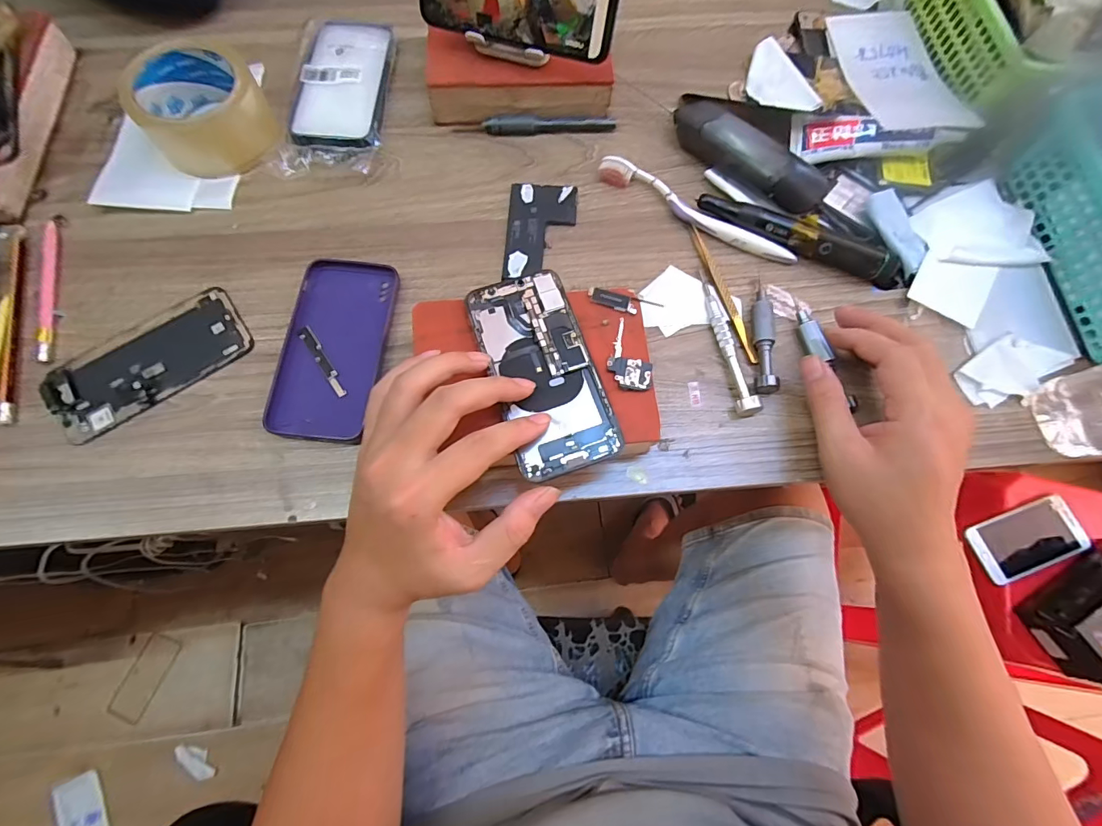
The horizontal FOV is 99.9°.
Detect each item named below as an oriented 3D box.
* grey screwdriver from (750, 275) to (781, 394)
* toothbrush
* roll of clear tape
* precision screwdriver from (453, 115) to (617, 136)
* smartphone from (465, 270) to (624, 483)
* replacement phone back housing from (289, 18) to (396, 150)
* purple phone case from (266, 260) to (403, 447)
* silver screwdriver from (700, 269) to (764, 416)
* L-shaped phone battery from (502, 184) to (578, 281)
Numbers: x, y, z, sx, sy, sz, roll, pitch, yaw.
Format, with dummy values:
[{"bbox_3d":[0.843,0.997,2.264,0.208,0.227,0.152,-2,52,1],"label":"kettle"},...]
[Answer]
[{"bbox_3d":[0.164,-0.062,0.358,0.014,0.015,0.095,5,73,0],"label":"grey screwdriver"},{"bbox_3d":[0.120,-0.169,0.392,0.180,0.013,0.022,33,75,8],"label":"toothbrush"},{"bbox_3d":[-0.290,-0.256,0.389,0.093,0.052,0.090,-1,71,2],"label":"roll of clear tape"},{"bbox_3d":[-0.013,-0.263,0.422,0.144,0.013,0.013,-2,73,-2],"label":"precision screwdriver"},{"bbox_3d":[-0.006,-0.030,0.309,0.068,0.013,0.141,-20,76,-8],"label":"smartphone"},{"bbox_3d":[-0.192,-0.306,0.428,0.082,0.014,0.153,2,73,-1],"label":"replacement phone back housing"},{"bbox_3d":[-0.164,-0.051,0.353,0.071,0.010,0.145,7,73,0],"label":"purple phone case"},{"bbox_3d":[0.133,-0.057,0.356,0.016,0.017,0.121,-11,74,-5],"label":"silver screwdriver"},{"bbox_3d":[-0.009,-0.153,0.391,0.057,0.007,0.092,4,73,-1],"label":"L-shaped phone battery"}]

